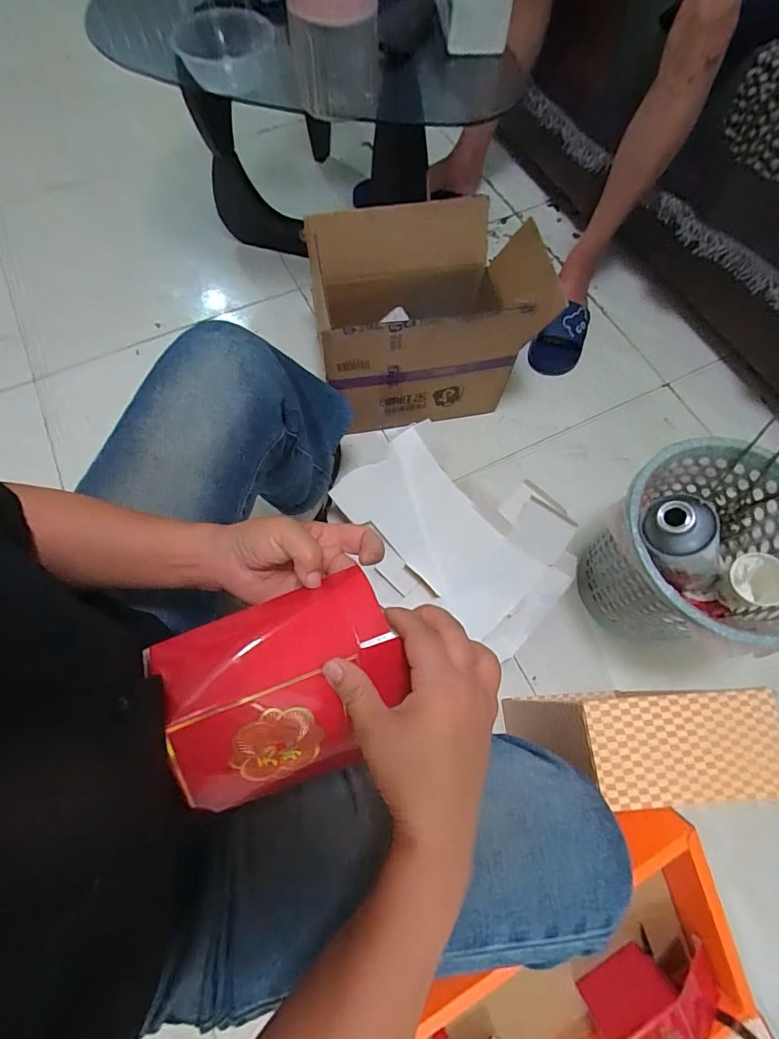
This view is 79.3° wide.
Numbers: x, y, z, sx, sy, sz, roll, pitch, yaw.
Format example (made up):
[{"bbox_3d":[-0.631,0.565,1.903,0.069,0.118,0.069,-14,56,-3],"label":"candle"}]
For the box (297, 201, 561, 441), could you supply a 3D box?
[{"bbox_3d":[0.071,-0.363,0.872,0.393,0.263,0.281,-6,68,-3],"label":"box"}]

